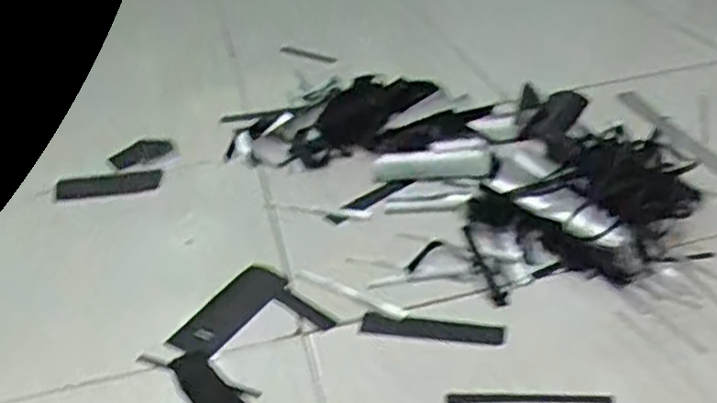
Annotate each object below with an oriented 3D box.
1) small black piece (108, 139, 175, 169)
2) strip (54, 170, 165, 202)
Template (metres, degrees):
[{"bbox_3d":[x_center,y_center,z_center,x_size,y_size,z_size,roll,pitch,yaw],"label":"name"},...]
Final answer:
[{"bbox_3d":[-0.314,-0.068,1.021,0.091,0.018,0.054,-12,35,-9],"label":"small black piece"},{"bbox_3d":[-0.343,-0.024,0.973,0.140,0.007,0.037,-7,51,-7],"label":"strip"}]

